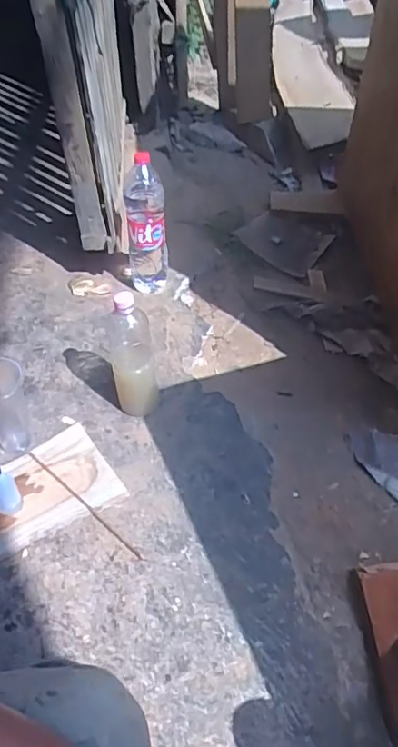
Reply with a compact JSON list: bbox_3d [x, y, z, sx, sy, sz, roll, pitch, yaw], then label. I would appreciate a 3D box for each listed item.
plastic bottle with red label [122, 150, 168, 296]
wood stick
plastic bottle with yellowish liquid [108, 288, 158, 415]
[{"bbox_3d":[-0.116,-0.331,1.256,0.091,0.284,0.091,-3,46,-2],"label":"plastic bottle with red label"},{"bbox_3d":[-0.194,0.214,0.932,0.287,0.004,0.009,35,53,27],"label":"wood stick"},{"bbox_3d":[-0.118,-0.031,0.994,0.079,0.248,0.088,-10,46,-9],"label":"plastic bottle with yellowish liquid"}]

